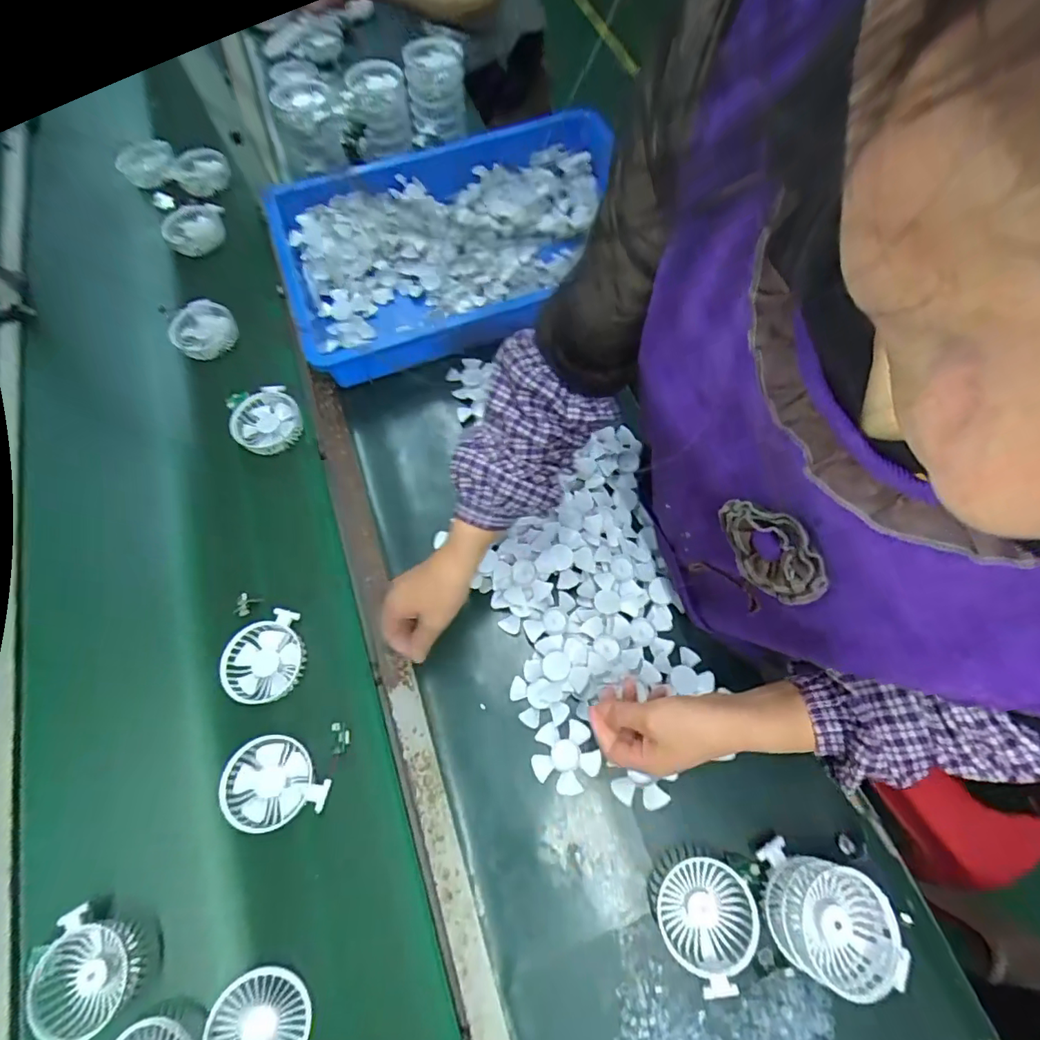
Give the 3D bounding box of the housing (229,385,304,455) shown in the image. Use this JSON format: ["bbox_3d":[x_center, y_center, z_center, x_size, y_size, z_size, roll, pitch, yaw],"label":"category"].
[{"bbox_3d":[-0.353,-0.136,0.729,0.093,0.024,0.090,-1,68,4],"label":"housing"}]

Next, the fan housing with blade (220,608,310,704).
[{"bbox_3d":[-0.293,0.158,0.595,0.089,0.023,0.093,-21,68,-5],"label":"fan housing with blade"}]

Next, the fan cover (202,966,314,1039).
[{"bbox_3d":[-0.240,0.464,0.474,0.095,0.016,0.082,-42,71,-13],"label":"fan cover"}]

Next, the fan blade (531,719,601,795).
[{"bbox_3d":[0.049,0.249,0.553,0.069,0.009,0.069,-1,68,4],"label":"fan blade"}]

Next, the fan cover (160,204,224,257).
[{"bbox_3d":[-0.549,-0.494,0.886,0.096,0.029,0.106,-20,69,-5],"label":"fan cover"}]

